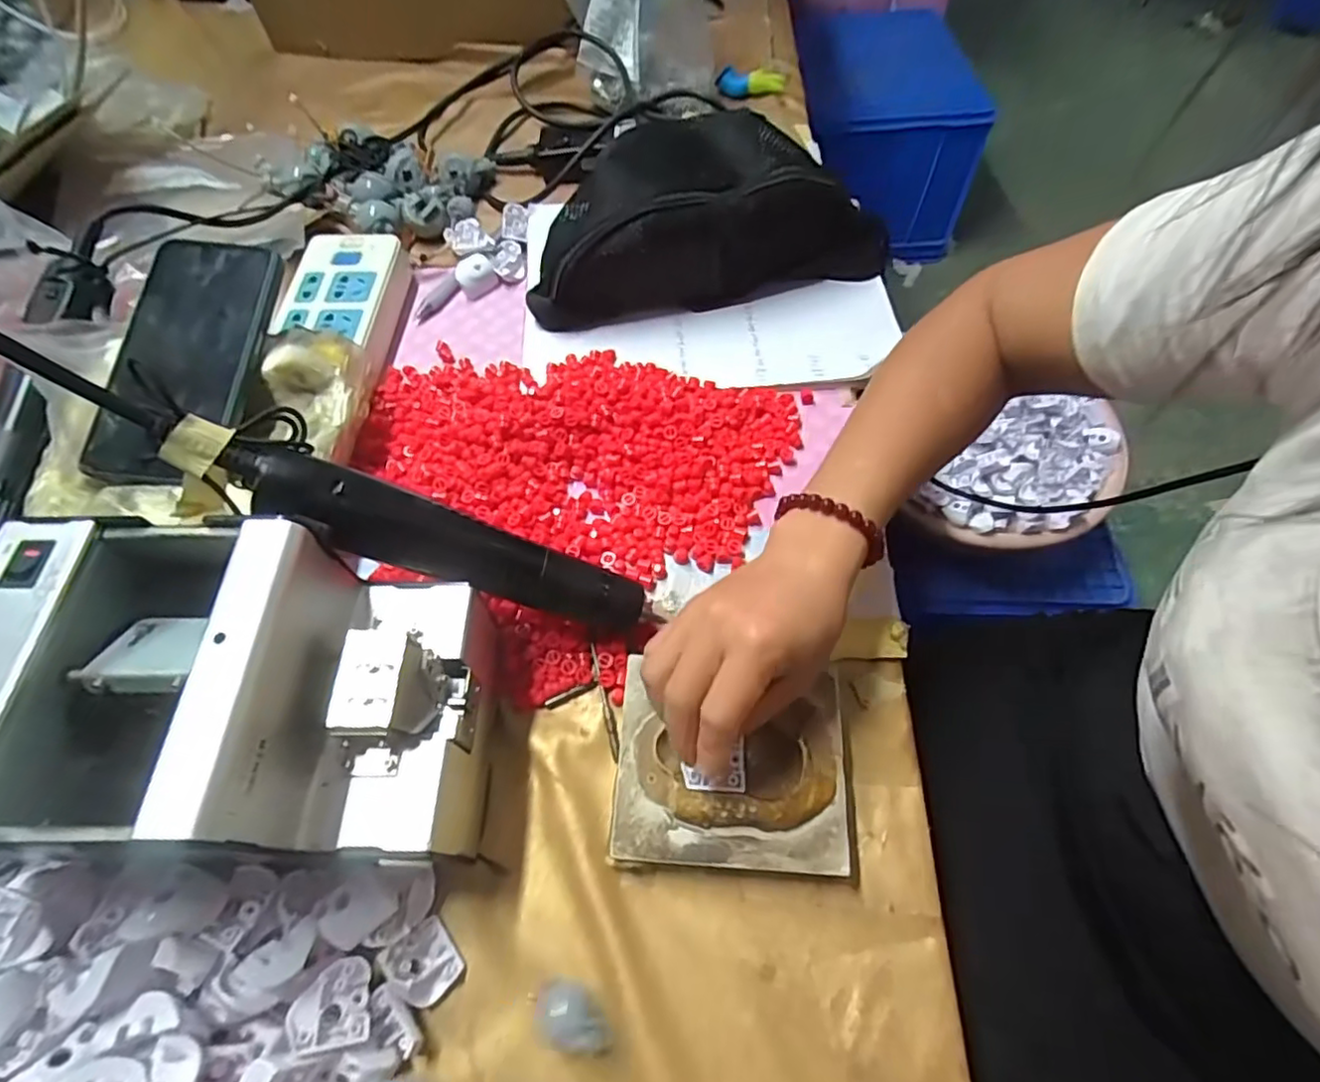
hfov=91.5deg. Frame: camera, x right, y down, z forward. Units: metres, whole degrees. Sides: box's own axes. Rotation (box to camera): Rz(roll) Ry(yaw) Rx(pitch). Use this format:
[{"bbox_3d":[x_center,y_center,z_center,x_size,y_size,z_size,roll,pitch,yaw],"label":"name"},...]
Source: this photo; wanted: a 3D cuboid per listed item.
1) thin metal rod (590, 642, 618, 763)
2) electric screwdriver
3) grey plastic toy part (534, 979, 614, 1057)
[{"bbox_3d":[-0.032,0.091,0.371,0.005,0.008,0.069,-14,62,-5],"label":"thin metal rod"},{"bbox_3d":[-0.099,0.006,0.340,0.227,0.028,0.038,22,60,-22],"label":"electric screwdriver"},{"bbox_3d":[-0.039,0.215,0.288,0.038,0.025,0.020,33,68,19],"label":"grey plastic toy part"}]

